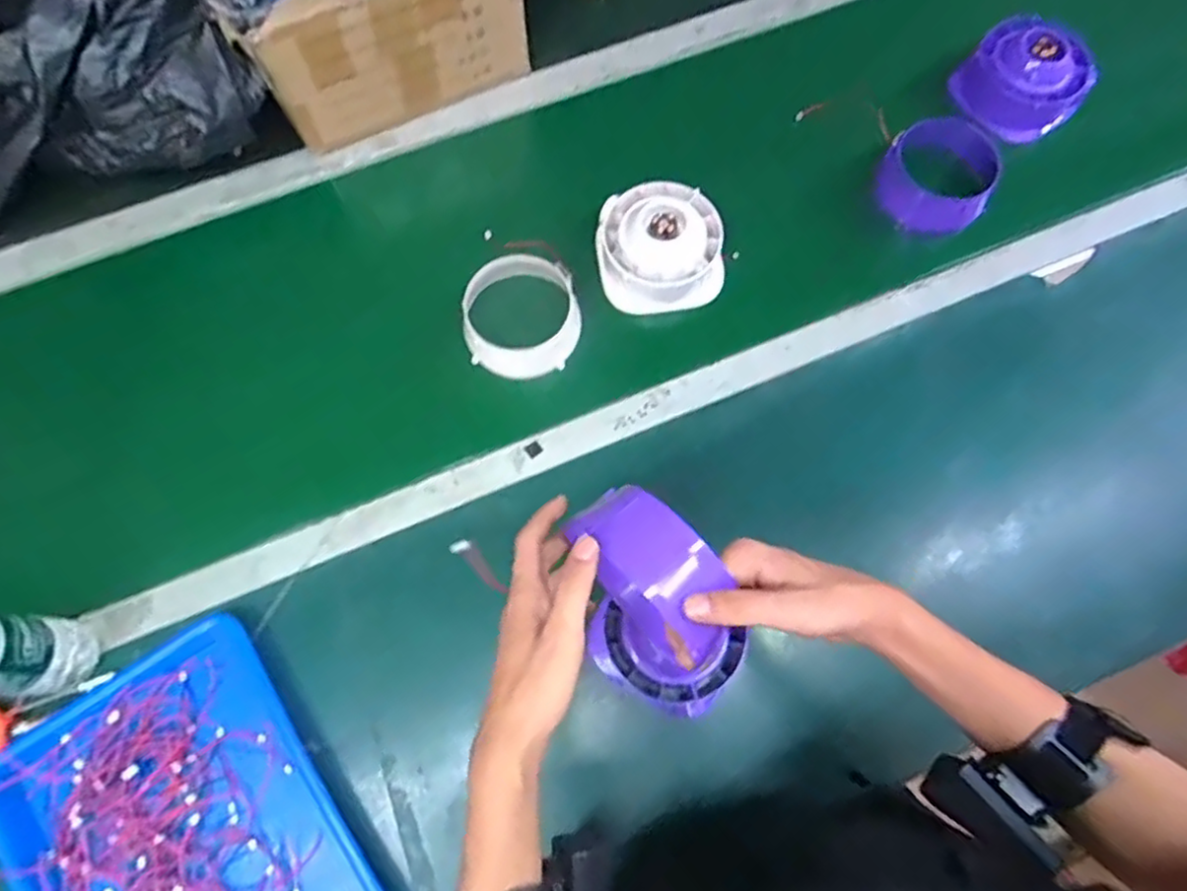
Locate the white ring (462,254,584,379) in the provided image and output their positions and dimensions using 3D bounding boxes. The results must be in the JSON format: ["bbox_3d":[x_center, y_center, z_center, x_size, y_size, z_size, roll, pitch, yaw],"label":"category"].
[{"bbox_3d":[-0.076,-0.137,0.730,0.122,0.050,0.118,0,72,0],"label":"white ring"}]

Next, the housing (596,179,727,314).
[{"bbox_3d":[0.073,-0.224,0.759,0.130,0.067,0.129,-6,73,-1],"label":"housing"}]

